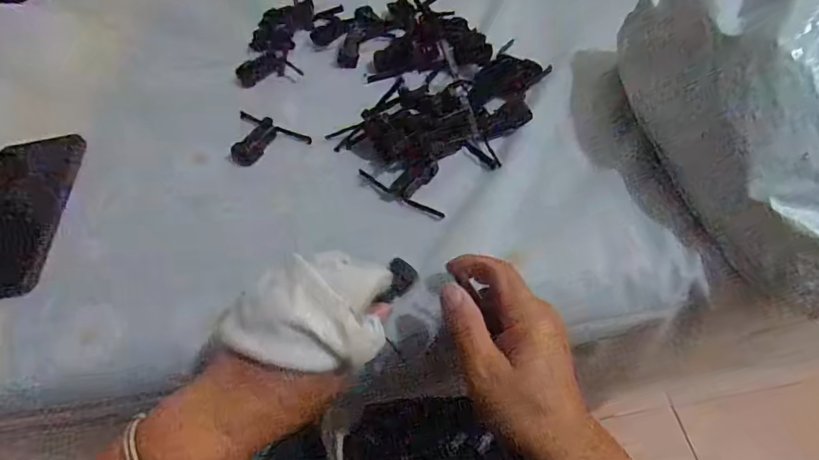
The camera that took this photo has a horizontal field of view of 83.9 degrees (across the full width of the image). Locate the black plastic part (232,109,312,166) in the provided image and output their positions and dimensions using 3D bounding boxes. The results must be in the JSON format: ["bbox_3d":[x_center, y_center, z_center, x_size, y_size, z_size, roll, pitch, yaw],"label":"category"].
[{"bbox_3d":[-0.139,-0.082,0.416,0.079,0.011,0.055,22,60,17],"label":"black plastic part"}]

